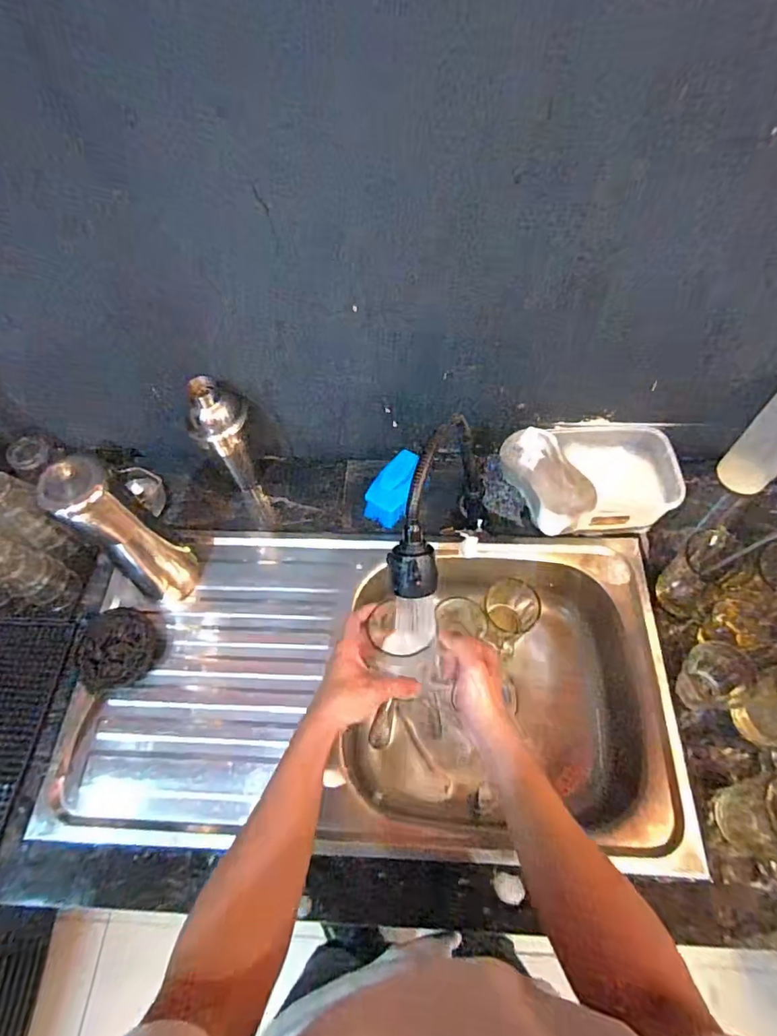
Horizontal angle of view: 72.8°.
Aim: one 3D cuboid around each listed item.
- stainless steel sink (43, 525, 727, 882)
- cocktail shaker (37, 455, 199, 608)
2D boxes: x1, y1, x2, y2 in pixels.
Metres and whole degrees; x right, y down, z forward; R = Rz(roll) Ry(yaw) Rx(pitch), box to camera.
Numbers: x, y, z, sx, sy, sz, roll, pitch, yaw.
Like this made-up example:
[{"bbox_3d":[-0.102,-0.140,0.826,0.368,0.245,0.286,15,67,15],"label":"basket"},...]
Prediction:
[{"bbox_3d":[-0.022,0.227,0.730,0.743,0.158,0.402,1,60,4],"label":"stainless steel sink"},{"bbox_3d":[-0.316,0.028,0.653,0.062,0.271,0.071,29,66,18],"label":"cocktail shaker"}]

